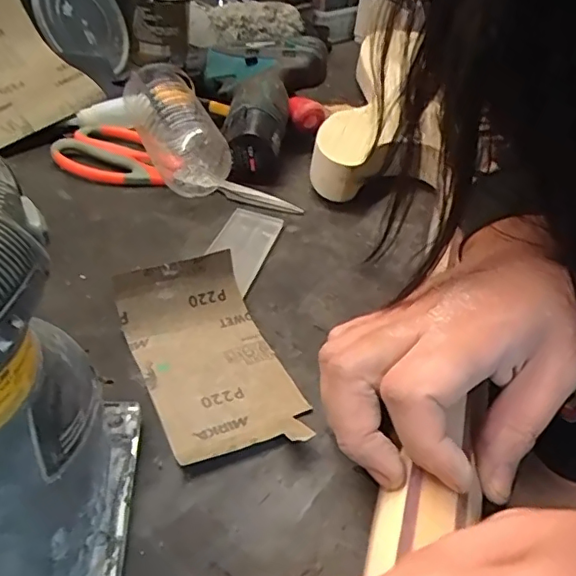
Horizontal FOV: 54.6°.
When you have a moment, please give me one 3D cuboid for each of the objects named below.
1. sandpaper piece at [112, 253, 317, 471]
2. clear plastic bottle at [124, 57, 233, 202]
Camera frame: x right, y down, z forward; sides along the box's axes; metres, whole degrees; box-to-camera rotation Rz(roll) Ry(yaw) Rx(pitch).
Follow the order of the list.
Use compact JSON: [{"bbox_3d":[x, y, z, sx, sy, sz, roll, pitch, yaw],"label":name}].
[{"bbox_3d":[-0.039,0.032,0.290,0.071,0.035,0.111,-15,42,-26],"label":"sandpaper piece"},{"bbox_3d":[-0.089,-0.126,0.441,0.056,0.060,0.116,-17,59,-29],"label":"clear plastic bottle"}]

